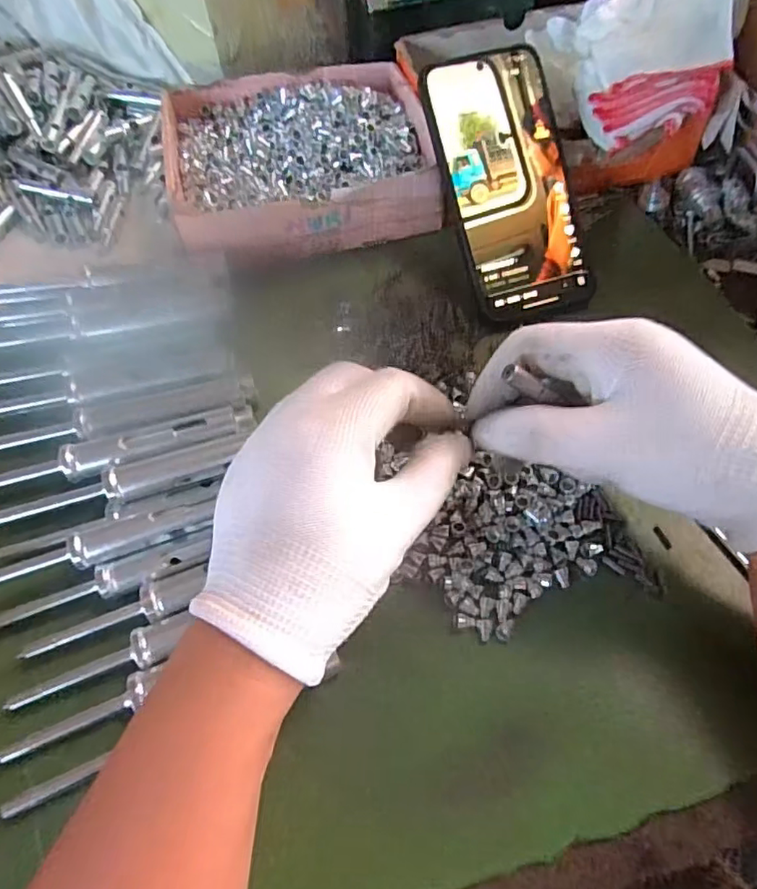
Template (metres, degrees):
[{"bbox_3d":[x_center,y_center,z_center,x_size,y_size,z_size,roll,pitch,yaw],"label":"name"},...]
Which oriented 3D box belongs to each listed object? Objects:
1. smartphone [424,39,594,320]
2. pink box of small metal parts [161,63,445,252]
[{"bbox_3d":[0.081,-0.158,0.352,0.076,0.006,0.160,-16,93,-5],"label":"smartphone"},{"bbox_3d":[-0.053,-0.196,0.398,0.173,0.039,0.161,-10,62,-2],"label":"pink box of small metal parts"}]

